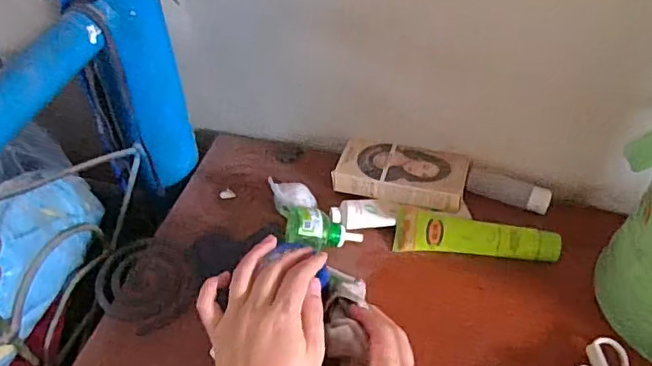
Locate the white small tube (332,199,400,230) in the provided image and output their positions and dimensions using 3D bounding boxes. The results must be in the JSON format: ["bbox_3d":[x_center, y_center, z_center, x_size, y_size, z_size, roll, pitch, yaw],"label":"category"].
[{"bbox_3d":[0.041,0.031,0.593,0.071,0.023,0.034,-6,47,-4],"label":"white small tube"}]

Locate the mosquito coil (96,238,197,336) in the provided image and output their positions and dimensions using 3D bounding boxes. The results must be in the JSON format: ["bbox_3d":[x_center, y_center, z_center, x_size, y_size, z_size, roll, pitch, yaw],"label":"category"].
[{"bbox_3d":[-0.175,0.095,0.556,0.107,0.012,0.091,30,55,26],"label":"mosquito coil"}]

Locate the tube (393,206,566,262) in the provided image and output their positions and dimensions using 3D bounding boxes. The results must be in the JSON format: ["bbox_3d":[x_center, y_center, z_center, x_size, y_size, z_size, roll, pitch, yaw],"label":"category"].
[{"bbox_3d":[0.145,0.052,0.550,0.152,0.026,0.034,7,48,8],"label":"tube"}]

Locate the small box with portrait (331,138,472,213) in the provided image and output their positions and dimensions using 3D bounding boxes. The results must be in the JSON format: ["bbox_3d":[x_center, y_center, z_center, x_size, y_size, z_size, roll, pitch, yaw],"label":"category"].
[{"bbox_3d":[0.081,-0.010,0.606,0.135,0.031,0.067,11,48,11],"label":"small box with portrait"}]

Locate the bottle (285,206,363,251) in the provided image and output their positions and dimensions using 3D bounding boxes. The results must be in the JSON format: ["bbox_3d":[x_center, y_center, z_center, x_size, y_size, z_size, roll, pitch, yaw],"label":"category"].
[{"bbox_3d":[-0.004,0.046,0.547,0.074,0.043,0.039,8,48,9],"label":"bottle"}]

